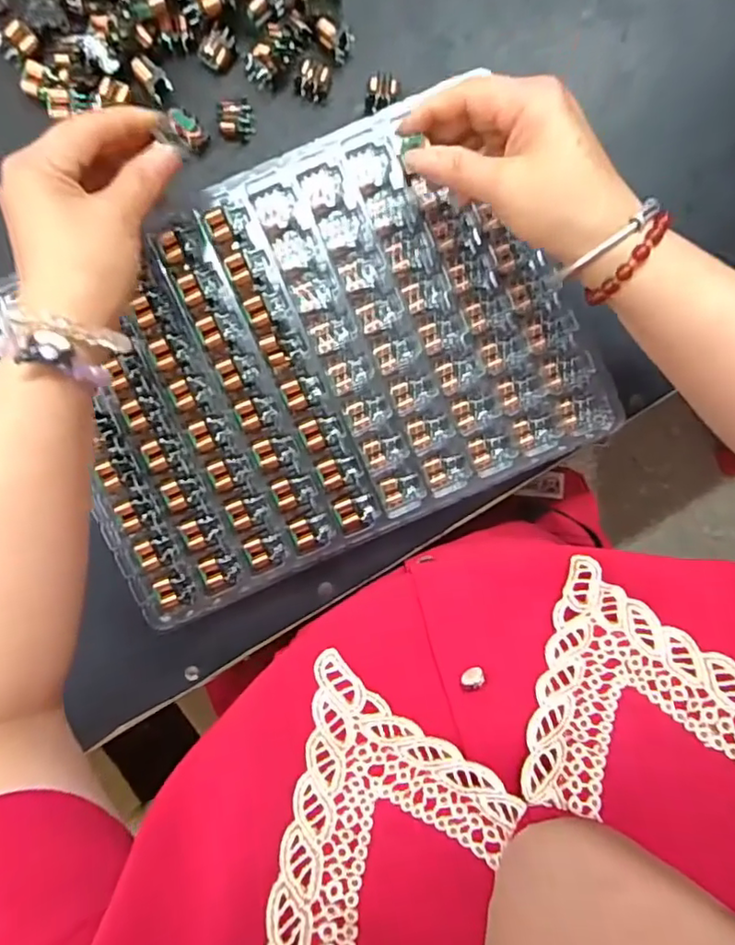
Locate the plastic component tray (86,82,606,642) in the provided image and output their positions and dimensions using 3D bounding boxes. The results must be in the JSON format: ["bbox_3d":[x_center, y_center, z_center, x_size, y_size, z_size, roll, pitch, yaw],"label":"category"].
[{"bbox_3d":[-0.032,-0.073,0.360,0.320,0.028,0.234,-23,97,3],"label":"plastic component tray"}]

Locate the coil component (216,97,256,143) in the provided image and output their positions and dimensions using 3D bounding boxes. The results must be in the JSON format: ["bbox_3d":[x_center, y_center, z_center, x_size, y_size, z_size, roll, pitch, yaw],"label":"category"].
[{"bbox_3d":[-0.083,-0.224,0.359,0.021,0.013,0.021,-8,97,-2],"label":"coil component"}]

